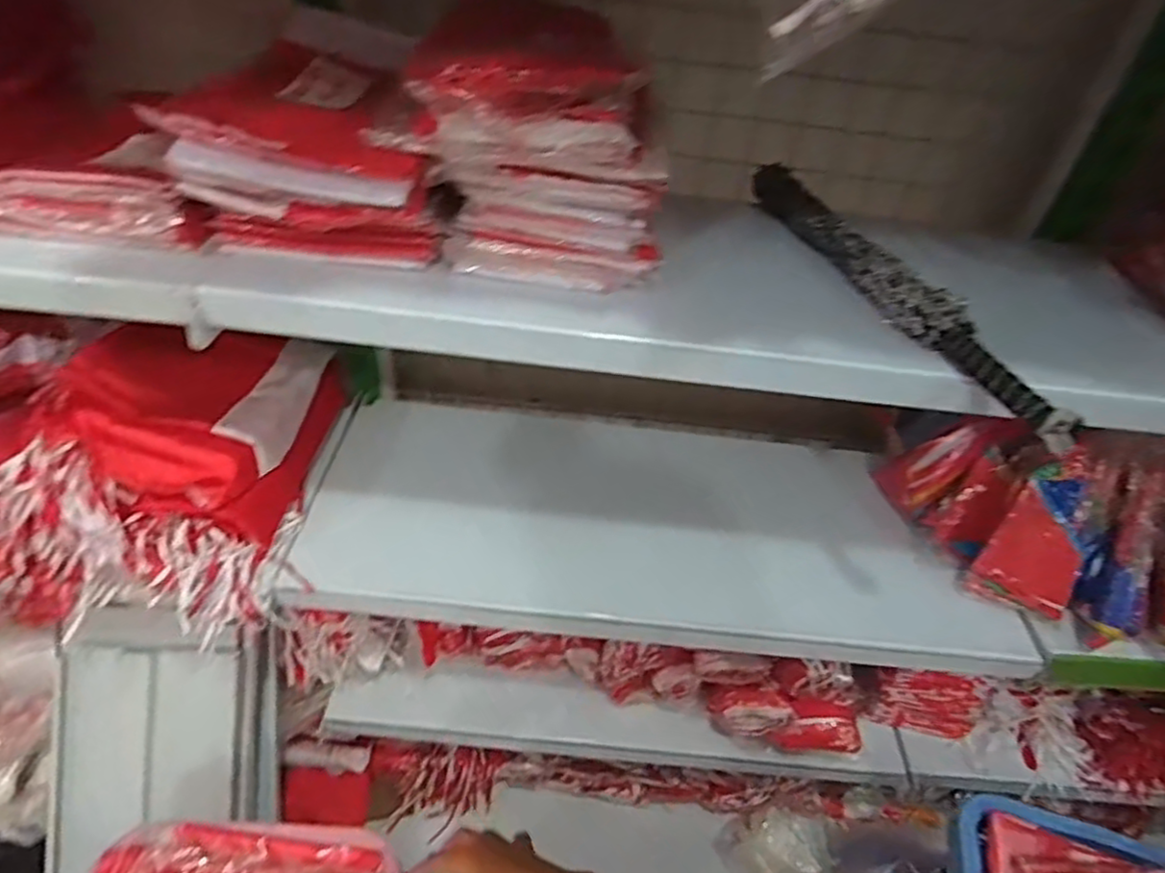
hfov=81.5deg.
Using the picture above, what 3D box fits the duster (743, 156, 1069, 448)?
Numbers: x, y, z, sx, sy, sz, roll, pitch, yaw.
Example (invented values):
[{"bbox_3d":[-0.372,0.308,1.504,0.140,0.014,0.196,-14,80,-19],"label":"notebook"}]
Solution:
[{"bbox_3d":[0.269,-0.160,0.633,0.043,0.047,0.472,-5,43,-14],"label":"duster"}]

